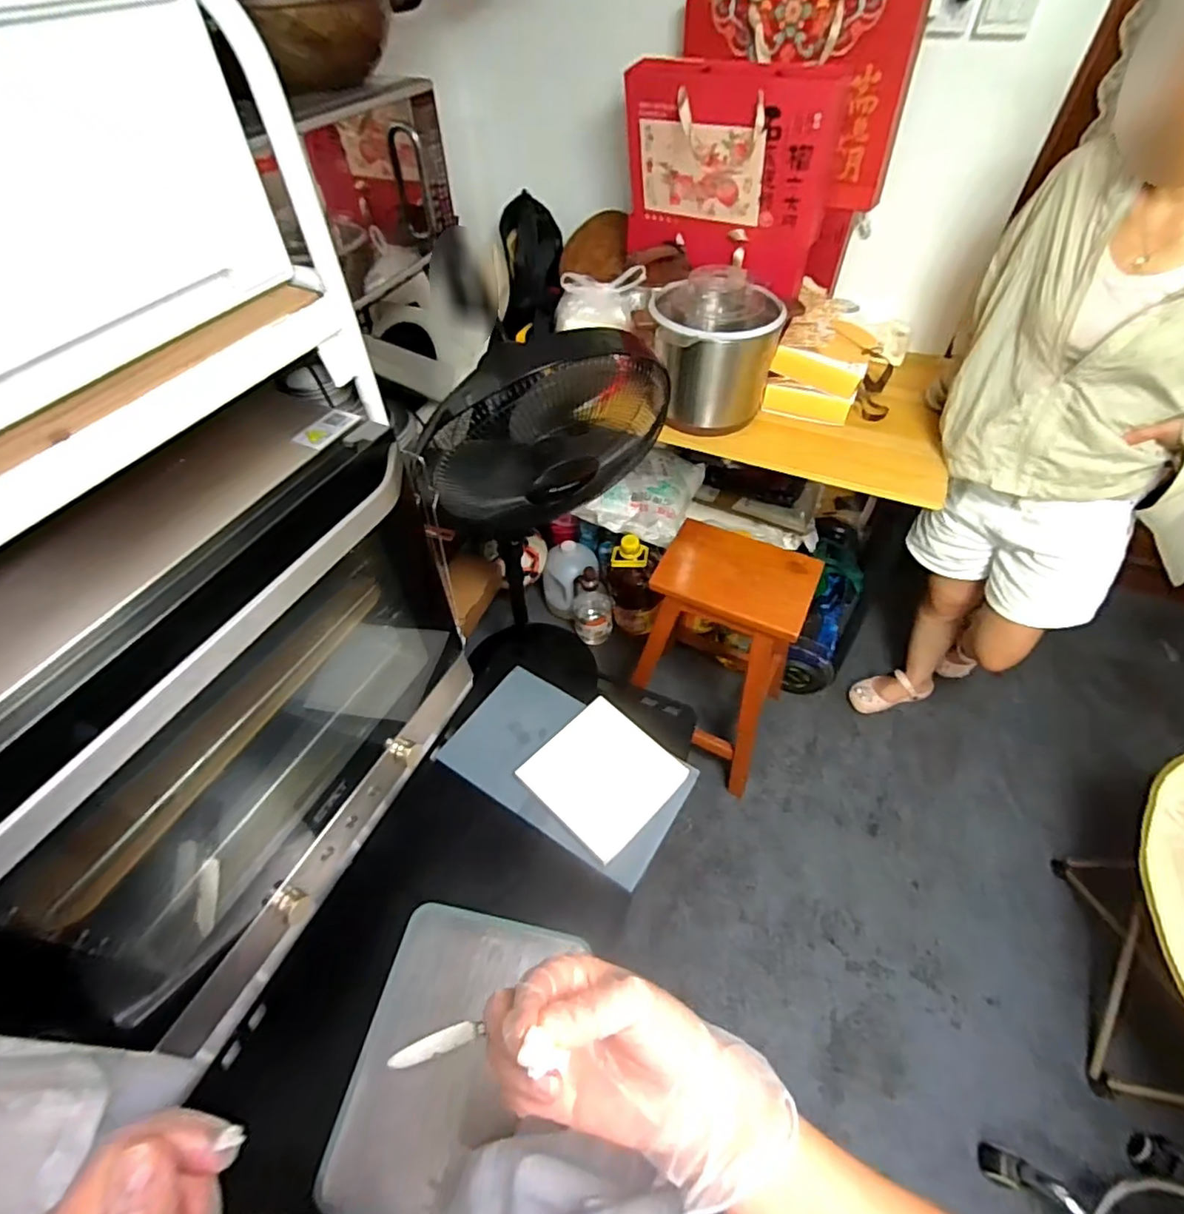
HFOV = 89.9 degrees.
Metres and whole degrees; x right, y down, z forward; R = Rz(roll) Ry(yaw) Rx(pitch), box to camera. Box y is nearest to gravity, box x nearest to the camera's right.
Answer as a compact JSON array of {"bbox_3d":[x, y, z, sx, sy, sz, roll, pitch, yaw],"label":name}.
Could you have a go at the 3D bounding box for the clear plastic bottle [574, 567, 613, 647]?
[{"bbox_3d":[0.005,-0.006,1.708,0.113,0.236,0.093,1,51,2],"label":"clear plastic bottle"}]

